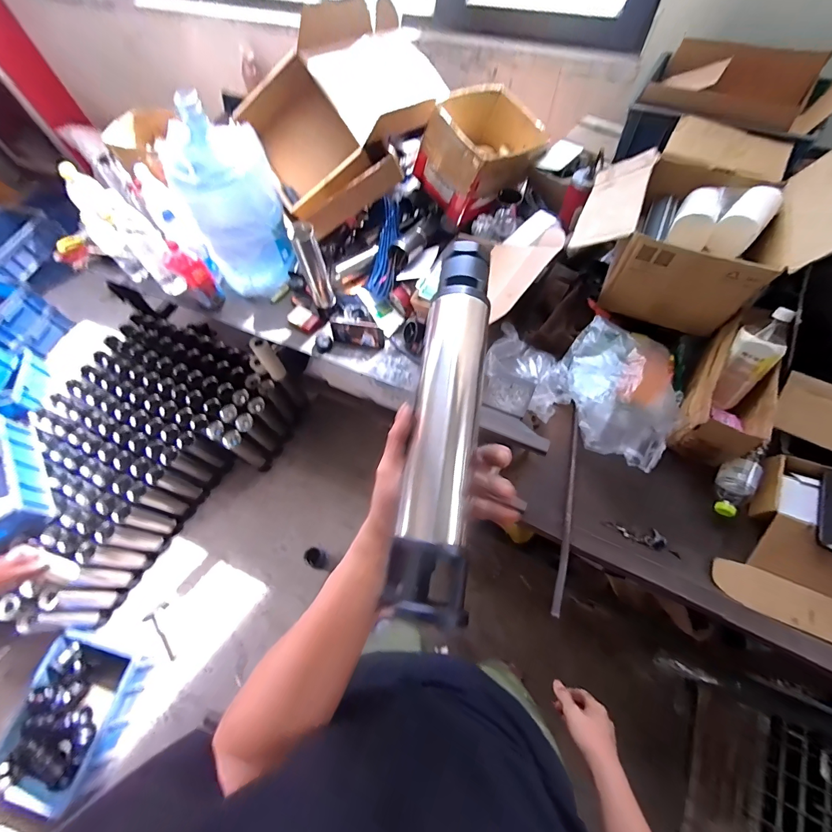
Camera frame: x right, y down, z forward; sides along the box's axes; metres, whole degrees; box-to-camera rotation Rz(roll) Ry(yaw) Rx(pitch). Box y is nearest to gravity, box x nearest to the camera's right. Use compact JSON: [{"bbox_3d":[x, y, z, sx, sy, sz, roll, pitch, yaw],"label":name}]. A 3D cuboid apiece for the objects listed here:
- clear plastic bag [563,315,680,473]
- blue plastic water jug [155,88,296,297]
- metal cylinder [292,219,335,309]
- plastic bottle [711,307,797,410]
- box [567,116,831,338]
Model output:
[{"bbox_3d":[0.441,-0.072,0.802,0.239,0.112,0.310,18,66,11],"label":"clear plastic bag"},{"bbox_3d":[-0.536,-0.632,1.097,0.269,0.426,0.288,-24,66,-9],"label":"blue plastic water jug"},{"bbox_3d":[-0.284,-0.408,1.054,0.065,0.238,0.054,-22,65,-8],"label":"metal cylinder"},{"bbox_3d":[0.663,-0.109,0.747,0.084,0.210,0.059,22,26,13],"label":"plastic bottle"},{"bbox_3d":[0.608,-0.462,0.830,0.416,0.287,0.412,23,67,13],"label":"box"}]

